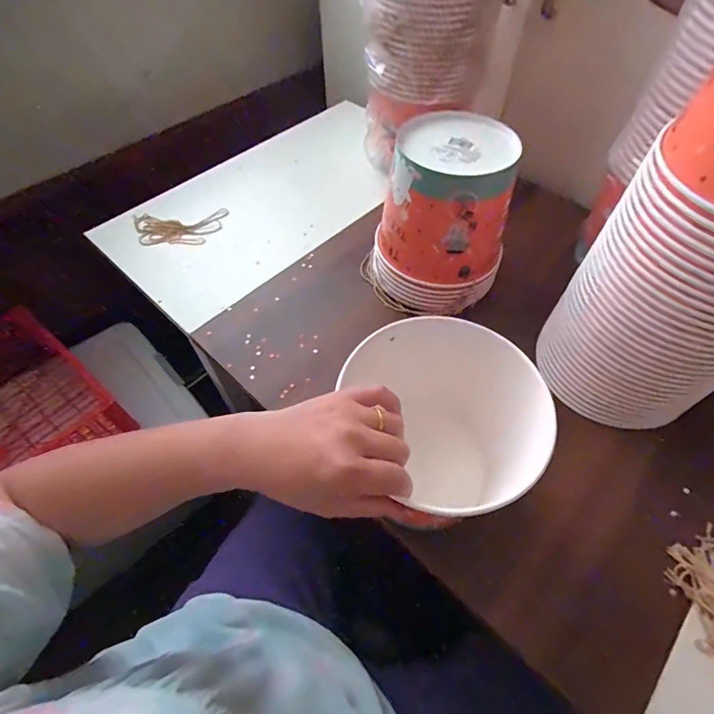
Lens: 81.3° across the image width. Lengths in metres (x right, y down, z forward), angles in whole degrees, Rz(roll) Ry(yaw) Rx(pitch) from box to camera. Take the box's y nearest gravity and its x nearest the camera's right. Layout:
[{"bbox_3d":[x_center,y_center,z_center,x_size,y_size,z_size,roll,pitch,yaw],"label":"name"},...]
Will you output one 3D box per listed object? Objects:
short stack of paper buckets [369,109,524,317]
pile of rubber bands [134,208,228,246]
[{"bbox_3d":[0.101,-0.164,0.496,0.149,0.174,0.144,24,60,16],"label":"short stack of paper buckets"},{"bbox_3d":[-0.265,-0.195,0.614,0.132,0.013,0.068,-6,56,-3],"label":"pile of rubber bands"}]

